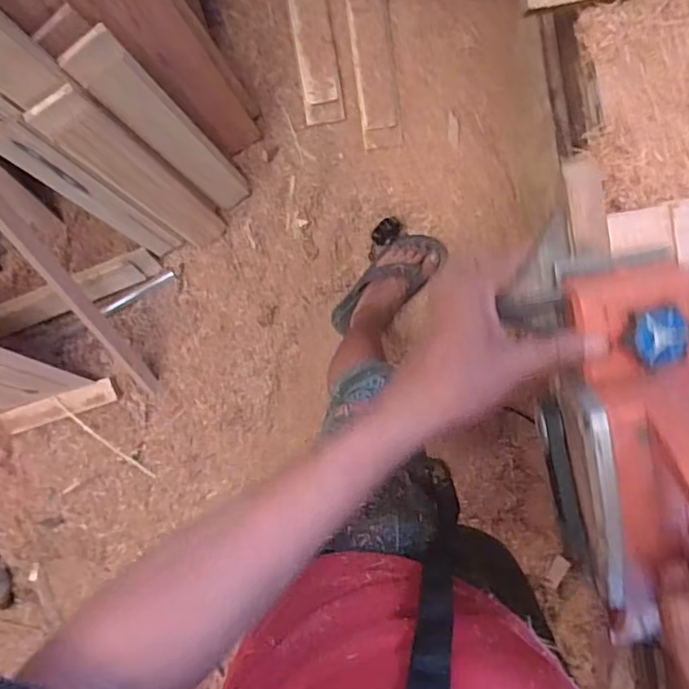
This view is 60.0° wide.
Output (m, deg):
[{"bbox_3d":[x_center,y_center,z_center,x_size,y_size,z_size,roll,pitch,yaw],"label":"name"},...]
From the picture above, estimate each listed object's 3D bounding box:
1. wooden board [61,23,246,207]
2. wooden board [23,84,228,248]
[{"bbox_3d":[-0.274,-0.335,0.964,0.075,0.468,0.041,-36,73,6],"label":"wooden board"},{"bbox_3d":[-0.327,-0.267,0.979,0.078,0.446,0.025,-34,72,6],"label":"wooden board"}]

